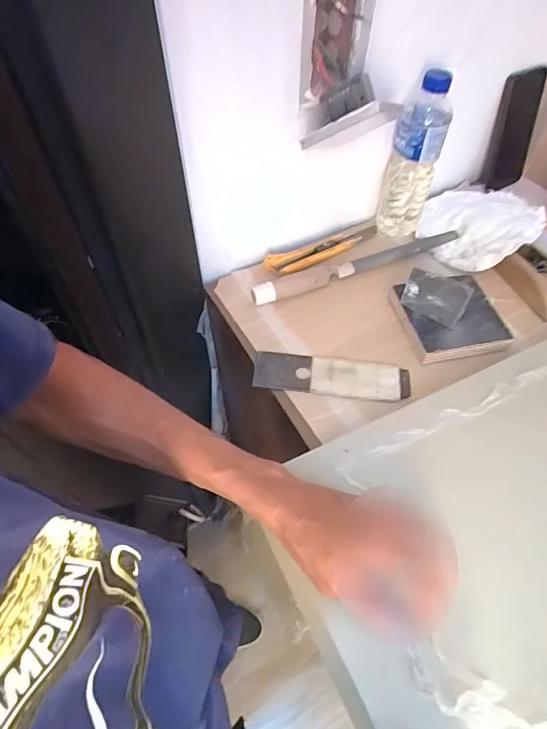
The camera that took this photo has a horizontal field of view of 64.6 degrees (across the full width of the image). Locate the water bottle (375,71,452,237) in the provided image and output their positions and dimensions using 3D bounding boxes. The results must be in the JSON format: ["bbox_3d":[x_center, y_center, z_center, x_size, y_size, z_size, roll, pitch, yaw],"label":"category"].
[{"bbox_3d":[0.196,-0.284,0.611,0.062,0.210,0.065,12,61,7],"label":"water bottle"}]

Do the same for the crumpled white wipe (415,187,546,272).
[{"bbox_3d":[0.314,-0.222,0.663,0.169,0.067,0.197,24,63,13],"label":"crumpled white wipe"}]

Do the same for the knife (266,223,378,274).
[{"bbox_3d":[0.062,-0.167,0.650,0.157,0.020,0.040,-24,63,-13],"label":"knife"}]

